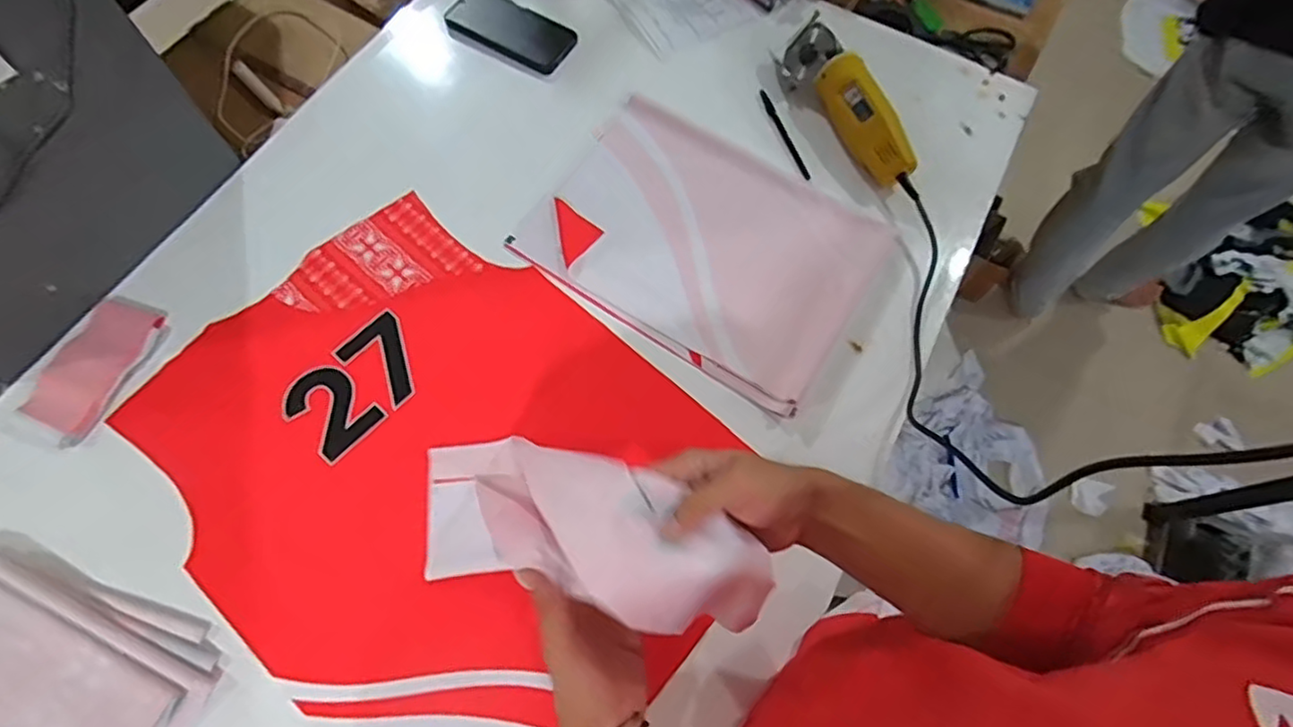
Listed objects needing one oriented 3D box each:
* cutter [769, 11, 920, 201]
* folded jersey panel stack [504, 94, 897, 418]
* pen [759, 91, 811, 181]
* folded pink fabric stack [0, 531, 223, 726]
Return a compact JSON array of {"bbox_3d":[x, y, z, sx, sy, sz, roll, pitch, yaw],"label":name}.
[{"bbox_3d":[0.251,-0.320,0.789,0.072,0.059,0.282,-22,70,-11],"label":"cutter"},{"bbox_3d":[0.068,-0.148,0.721,0.362,0.026,0.272,32,70,10],"label":"folded jersey panel stack"},{"bbox_3d":[0.180,-0.295,0.818,0.014,0.011,0.151,-16,69,-9],"label":"pen"},{"bbox_3d":[-0.513,0.242,0.518,0.292,0.029,0.145,19,69,4],"label":"folded pink fabric stack"}]

